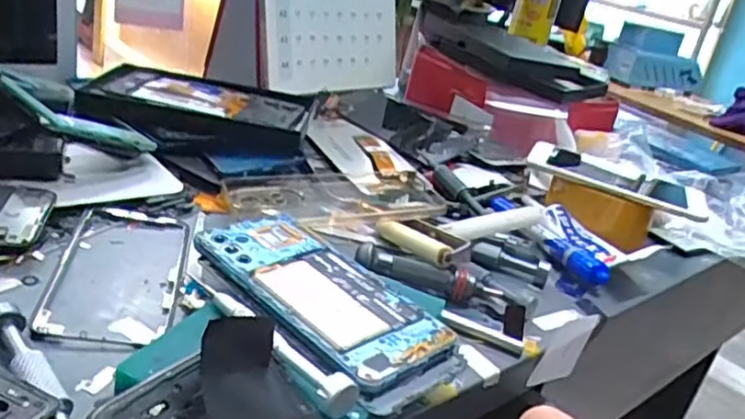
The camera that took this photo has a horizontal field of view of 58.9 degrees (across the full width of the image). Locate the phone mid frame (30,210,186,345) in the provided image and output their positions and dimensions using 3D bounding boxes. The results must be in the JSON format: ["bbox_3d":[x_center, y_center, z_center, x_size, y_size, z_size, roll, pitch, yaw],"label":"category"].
[{"bbox_3d":[-0.149,0.036,0.392,0.066,0.011,0.136,7,24,-14],"label":"phone mid frame"}]

